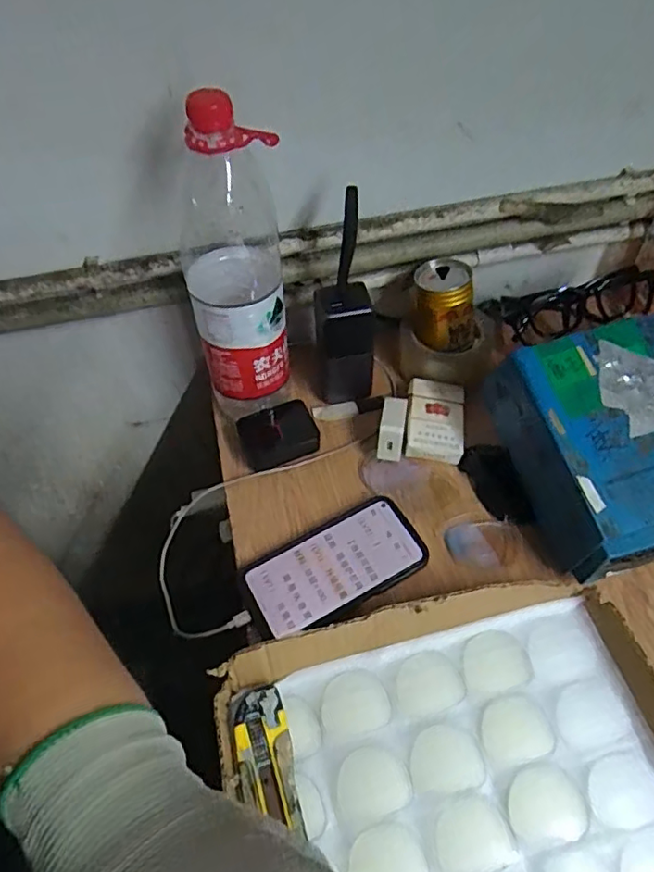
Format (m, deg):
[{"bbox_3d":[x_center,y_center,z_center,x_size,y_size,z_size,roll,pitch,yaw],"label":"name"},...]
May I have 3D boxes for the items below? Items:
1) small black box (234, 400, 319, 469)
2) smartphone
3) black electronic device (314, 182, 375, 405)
[{"bbox_3d":[-0.050,0.000,0.594,0.075,0.033,0.055,-20,55,-13],"label":"small black box"},{"bbox_3d":[0.008,0.118,0.517,0.160,0.014,0.080,-26,57,-17],"label":"smartphone"},{"bbox_3d":[0.018,-0.119,0.573,0.059,0.196,0.064,-2,53,0],"label":"black electronic device"}]

